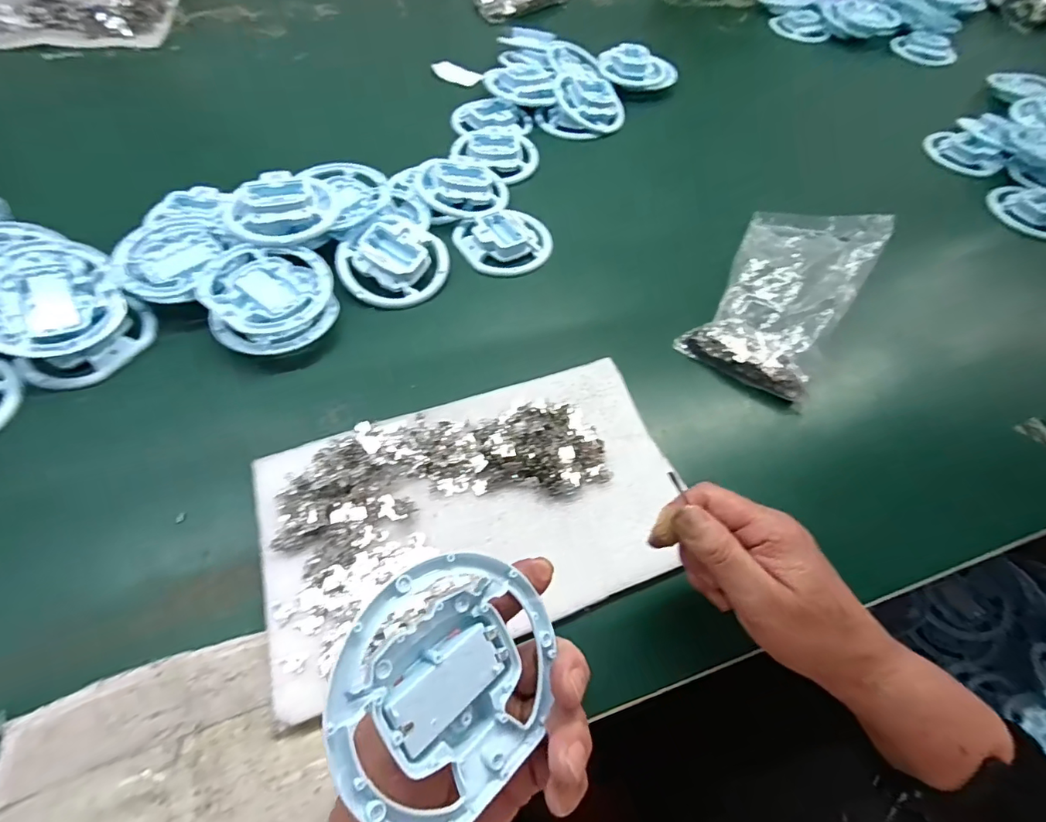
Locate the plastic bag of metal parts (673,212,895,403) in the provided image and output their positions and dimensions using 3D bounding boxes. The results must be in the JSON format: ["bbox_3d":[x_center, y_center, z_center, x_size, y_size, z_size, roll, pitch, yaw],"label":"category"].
[{"bbox_3d":[0.246,-0.115,0.489,0.117,0.034,0.195,26,74,28],"label":"plastic bag of metal parts"}]

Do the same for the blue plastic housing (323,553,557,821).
[{"bbox_3d":[-0.034,0.114,0.220,0.101,0.018,0.098,9,75,-37],"label":"blue plastic housing"}]

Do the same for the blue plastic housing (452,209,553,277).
[{"bbox_3d":[-0.017,-0.179,0.541,0.100,0.020,0.079,-19,61,-16],"label":"blue plastic housing"}]

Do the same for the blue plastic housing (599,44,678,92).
[{"bbox_3d":[0.166,-0.497,0.745,0.112,0.034,0.074,16,58,6],"label":"blue plastic housing"}]

